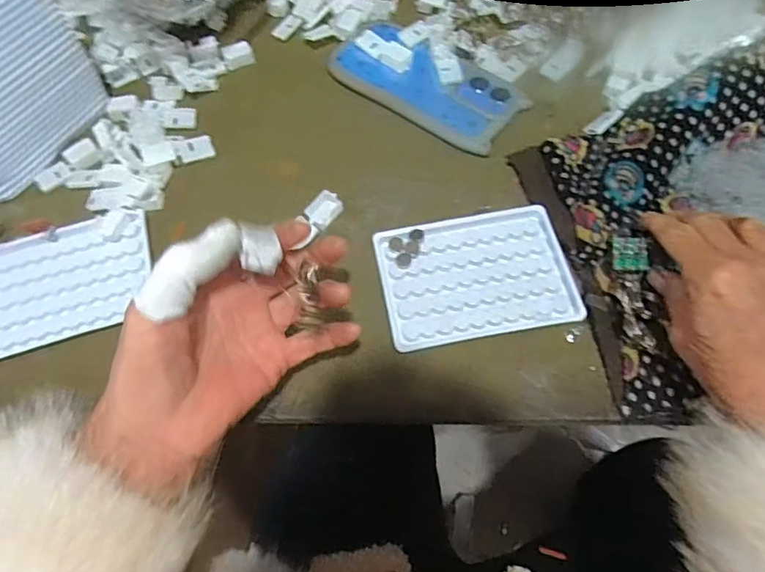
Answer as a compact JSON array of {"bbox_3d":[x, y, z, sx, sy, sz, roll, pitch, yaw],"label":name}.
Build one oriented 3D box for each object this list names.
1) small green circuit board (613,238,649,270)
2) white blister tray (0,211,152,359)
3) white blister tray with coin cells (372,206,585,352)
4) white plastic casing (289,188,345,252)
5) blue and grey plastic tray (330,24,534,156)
[{"bbox_3d":[0.169,-0.021,0.354,0.022,0.004,0.022,0,87,6],"label":"small green circuit board"},{"bbox_3d":[-0.237,-0.002,0.381,0.127,0.010,0.088,-19,67,-6],"label":"white blister tray"},{"bbox_3d":[0.066,-0.008,0.370,0.130,0.007,0.094,-10,66,-2],"label":"white blister tray with coin cells"},{"bbox_3d":[-0.045,-0.057,0.400,0.018,0.013,0.029,37,73,17],"label":"white plastic casing"},{"bbox_3d":[0.038,-0.183,0.458,0.170,0.014,0.089,35,72,16],"label":"blue and grey plastic tray"}]

